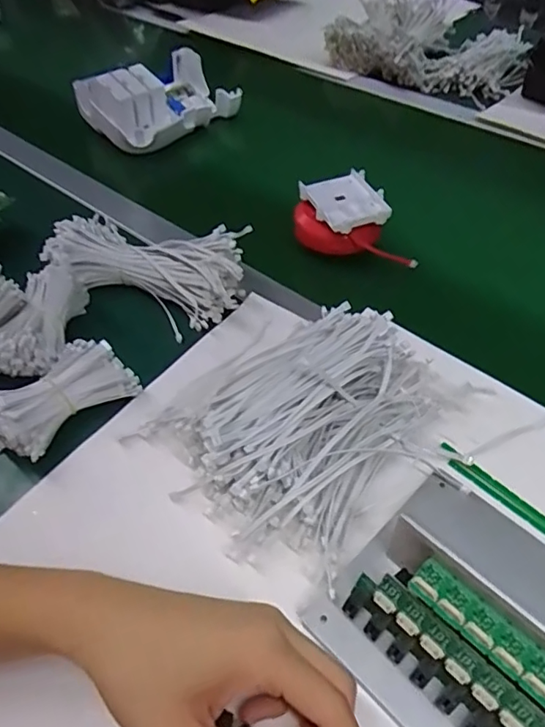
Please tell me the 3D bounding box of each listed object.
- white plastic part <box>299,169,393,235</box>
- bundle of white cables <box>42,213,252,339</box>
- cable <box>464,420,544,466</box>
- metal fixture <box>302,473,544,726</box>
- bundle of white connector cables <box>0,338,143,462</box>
[{"bbox_3d":[0.071,-0.159,0.534,0.069,0.012,0.084,-17,51,-10],"label":"white plastic part"},{"bbox_3d":[-0.117,-0.093,0.516,0.185,0.054,0.098,20,53,18],"label":"bundle of white cables"},{"bbox_3d":[0.183,0.052,0.405,0.098,0.019,0.012,-26,52,-2],"label":"cable"},{"bbox_3d":[0.135,0.152,0.287,0.135,0.057,0.196,-38,58,-27],"label":"metal fixture"},{"bbox_3d":[-0.163,0.027,0.420,0.049,0.046,0.110,34,58,27],"label":"bundle of white connector cables"}]

